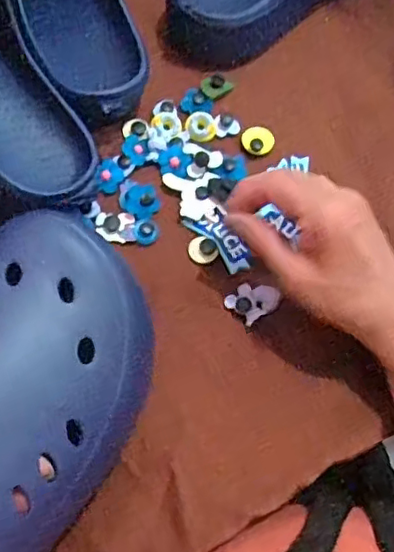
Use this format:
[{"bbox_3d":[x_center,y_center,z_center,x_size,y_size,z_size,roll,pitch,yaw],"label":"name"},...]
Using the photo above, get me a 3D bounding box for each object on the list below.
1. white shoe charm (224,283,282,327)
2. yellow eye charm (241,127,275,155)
[{"bbox_3d":[0.038,0.017,0.405,0.030,0.012,0.028,-39,73,-19],"label":"white shoe charm"},{"bbox_3d":[0.047,-0.103,0.461,0.025,0.008,0.021,13,65,3],"label":"yellow eye charm"}]

